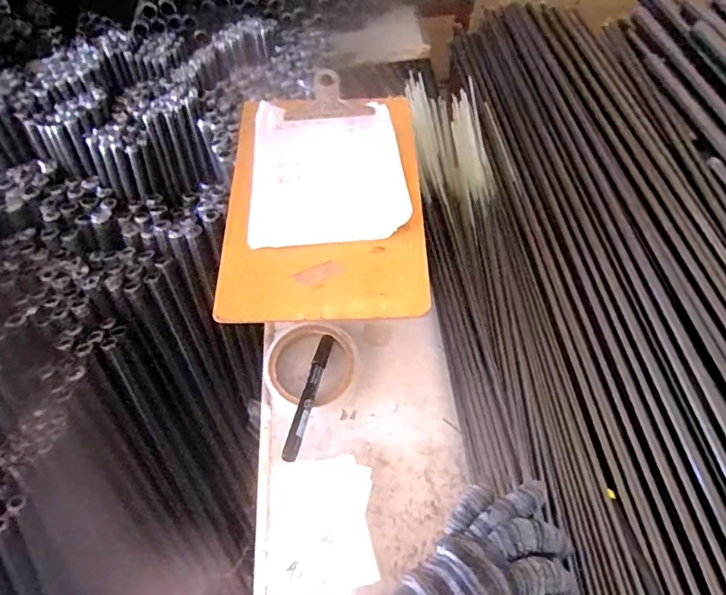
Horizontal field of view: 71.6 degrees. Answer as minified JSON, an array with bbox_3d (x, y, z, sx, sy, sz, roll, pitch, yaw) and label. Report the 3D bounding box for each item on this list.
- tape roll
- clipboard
[{"bbox_3d":[-0.053,0.069,0.528,0.090,0.021,0.088,-1,60,2],"label":"tape roll"},{"bbox_3d":[-0.039,-0.105,0.512,0.188,0.021,0.280,-2,58,1],"label":"clipboard"}]

